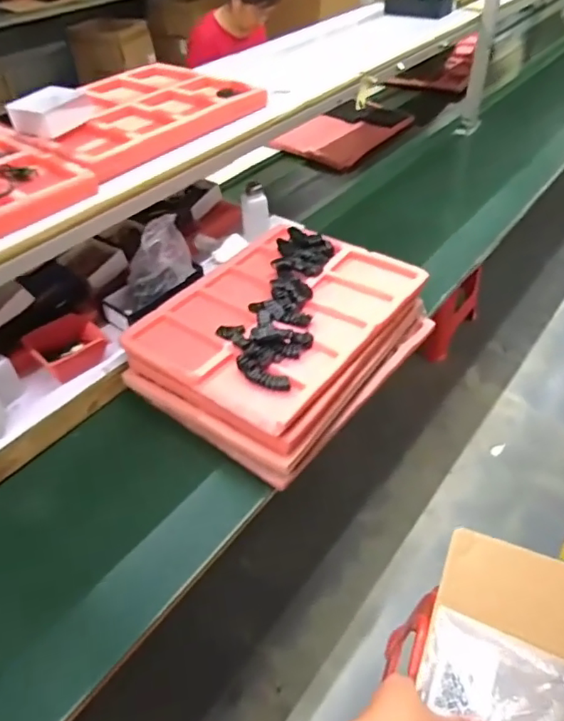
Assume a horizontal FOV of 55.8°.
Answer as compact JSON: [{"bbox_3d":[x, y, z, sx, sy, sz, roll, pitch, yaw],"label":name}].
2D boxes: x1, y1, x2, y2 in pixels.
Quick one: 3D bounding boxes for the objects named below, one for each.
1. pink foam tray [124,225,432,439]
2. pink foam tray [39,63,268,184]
[{"bbox_3d":[-0.005,-0.098,1.009,0.380,0.029,0.481,25,51,27],"label":"pink foam tray"},{"bbox_3d":[-0.300,-0.515,1.095,0.360,0.050,0.494,25,51,27],"label":"pink foam tray"}]

